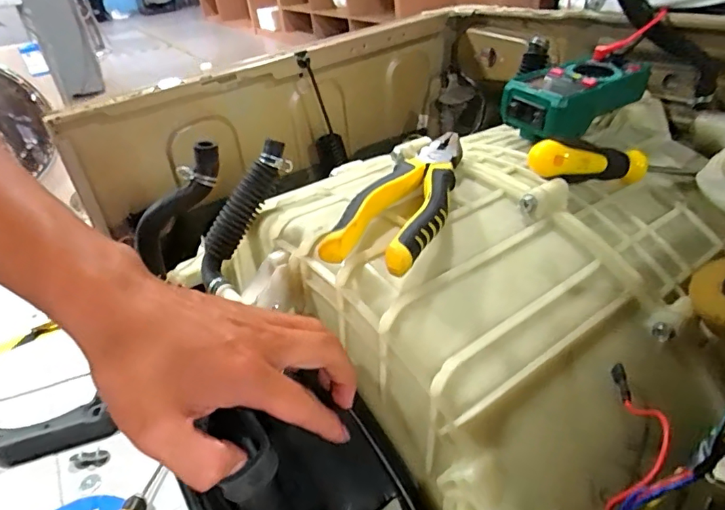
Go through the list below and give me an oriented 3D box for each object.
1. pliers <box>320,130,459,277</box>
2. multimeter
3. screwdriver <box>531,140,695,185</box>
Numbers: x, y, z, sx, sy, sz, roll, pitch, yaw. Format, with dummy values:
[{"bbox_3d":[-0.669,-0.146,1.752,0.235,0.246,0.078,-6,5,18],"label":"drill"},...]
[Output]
[{"bbox_3d":[0.035,-0.048,0.339,0.057,0.016,0.183,6,35,21],"label":"pliers"},{"bbox_3d":[0.196,-0.143,0.454,0.130,0.046,0.068,-21,35,-19],"label":"multimeter"},{"bbox_3d":[0.202,-0.070,0.392,0.159,0.028,0.025,1,28,-24],"label":"screwdriver"}]

